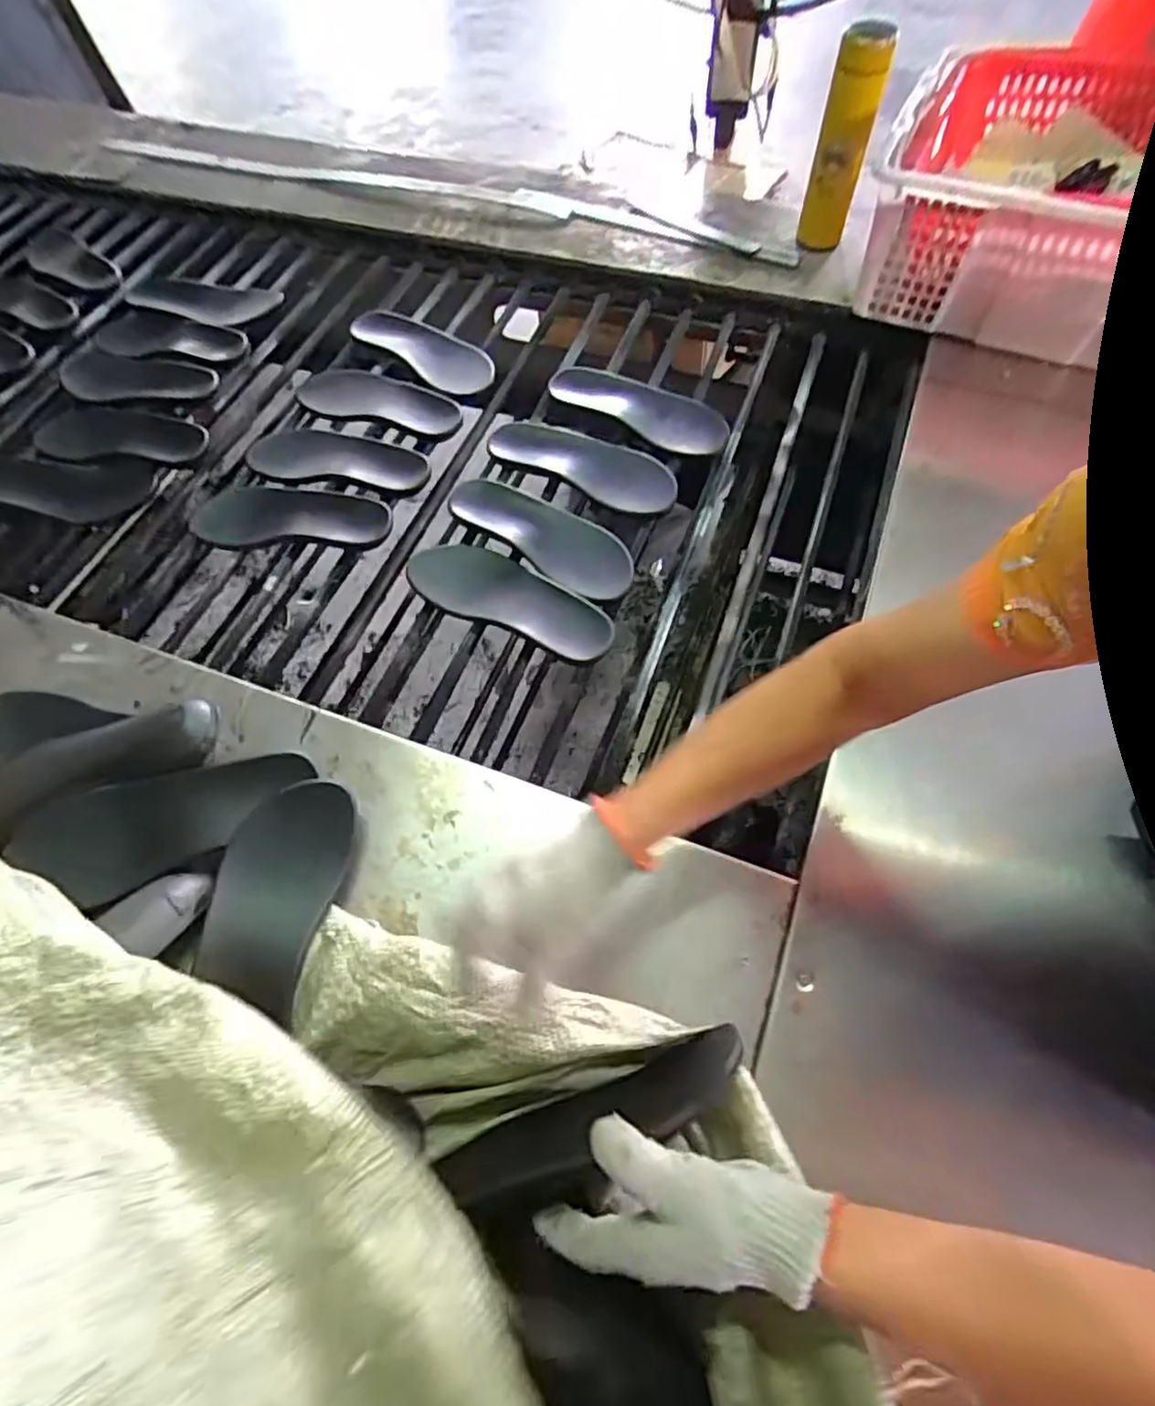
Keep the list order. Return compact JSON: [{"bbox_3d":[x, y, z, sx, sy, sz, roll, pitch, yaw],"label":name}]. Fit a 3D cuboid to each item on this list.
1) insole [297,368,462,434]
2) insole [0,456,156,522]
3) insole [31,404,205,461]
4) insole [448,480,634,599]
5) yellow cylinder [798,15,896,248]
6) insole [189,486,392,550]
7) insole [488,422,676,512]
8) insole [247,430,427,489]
[{"bbox_3d":[-0.279,-0.430,0.879,0.264,0.012,0.094,16,65,11],"label":"insole"},{"bbox_3d":[-0.673,-0.283,0.825,0.236,0.016,0.095,0,68,-2],"label":"insole"},{"bbox_3d":[-0.620,-0.368,0.860,0.239,0.011,0.097,9,64,8],"label":"insole"},{"bbox_3d":[-0.036,-0.201,0.732,0.232,0.027,0.091,34,69,19],"label":"insole"},{"bbox_3d":[0.336,-0.702,0.816,0.062,0.219,0.057,20,66,13],"label":"yellow cylinder"},{"bbox_3d":[-0.352,-0.237,0.778,0.257,0.017,0.096,3,63,5],"label":"insole"},{"bbox_3d":[0.012,-0.303,0.783,0.231,0.036,0.091,20,66,13],"label":"insole"},{"bbox_3d":[-0.309,-0.324,0.825,0.249,0.010,0.088,10,64,8],"label":"insole"}]

